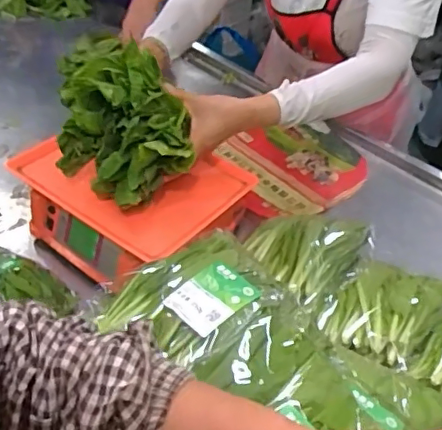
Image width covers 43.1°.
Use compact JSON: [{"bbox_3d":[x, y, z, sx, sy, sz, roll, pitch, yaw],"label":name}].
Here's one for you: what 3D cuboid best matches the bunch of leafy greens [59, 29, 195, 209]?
[{"bbox_3d":[-0.130,-0.128,0.741,0.164,0.150,0.179,-4,43,-11],"label":"bunch of leafy greens"}]

